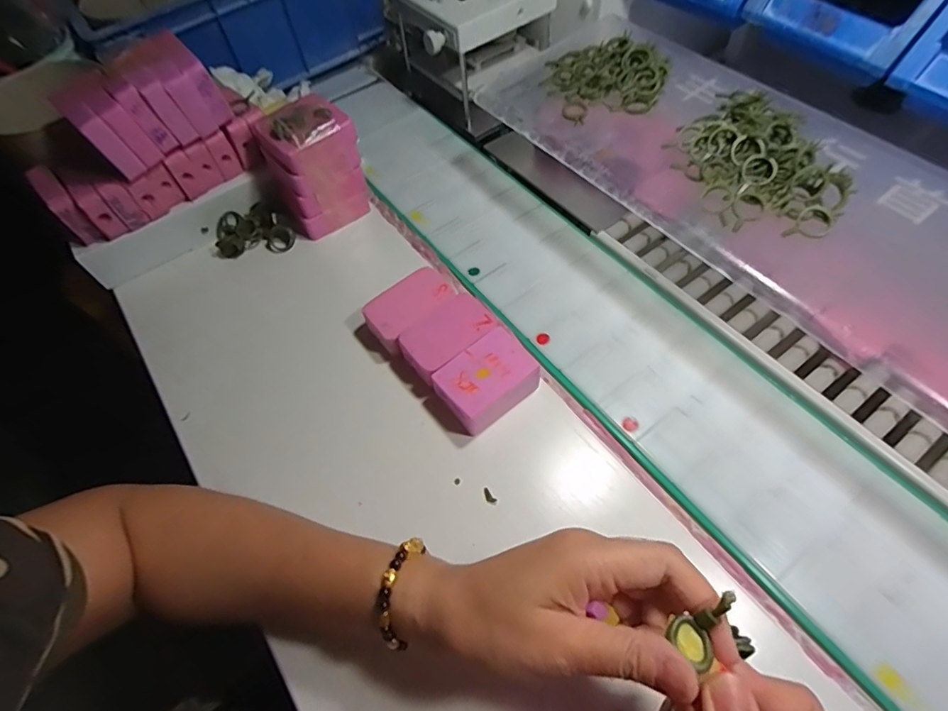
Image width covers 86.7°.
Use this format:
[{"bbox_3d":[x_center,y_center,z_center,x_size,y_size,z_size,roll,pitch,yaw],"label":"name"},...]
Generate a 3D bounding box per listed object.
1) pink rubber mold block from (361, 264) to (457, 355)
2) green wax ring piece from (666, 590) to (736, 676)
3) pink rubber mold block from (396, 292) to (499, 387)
[{"bbox_3d":[-0.053,-0.038,0.418,0.073,0.027,0.048,-41,64,-21],"label":"pink rubber mold block"},{"bbox_3d":[0.097,0.112,0.204,0.031,0.013,0.018,-31,61,-16],"label":"green wax ring piece"},{"bbox_3d":[-0.020,-0.013,0.396,0.071,0.026,0.045,-36,62,-18],"label":"pink rubber mold block"}]

